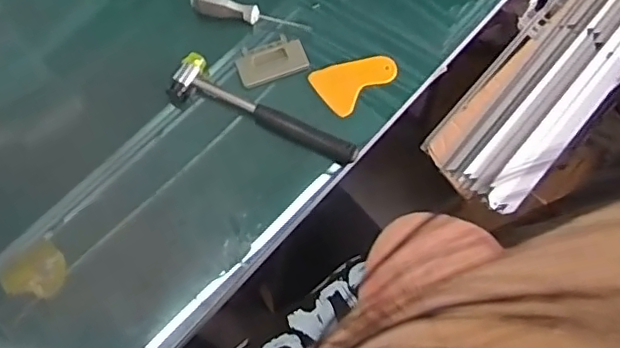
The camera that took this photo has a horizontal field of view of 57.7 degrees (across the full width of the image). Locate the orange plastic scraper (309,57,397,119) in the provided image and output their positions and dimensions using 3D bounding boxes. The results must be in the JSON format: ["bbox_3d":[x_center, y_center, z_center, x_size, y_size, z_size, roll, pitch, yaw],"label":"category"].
[{"bbox_3d":[0.056,-0.122,0.706,0.098,0.008,0.071,-37,73,-12],"label":"orange plastic scraper"}]

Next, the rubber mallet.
[{"bbox_3d":[-0.061,-0.065,0.676,0.241,0.021,0.062,31,73,12],"label":"rubber mallet"}]

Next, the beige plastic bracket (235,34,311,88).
[{"bbox_3d":[-0.050,-0.147,0.718,0.087,0.022,0.052,-19,70,-6],"label":"beige plastic bracket"}]

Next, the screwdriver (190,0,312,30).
[{"bbox_3d":[-0.077,-0.209,0.726,0.148,0.034,0.022,8,70,4],"label":"screwdriver"}]

